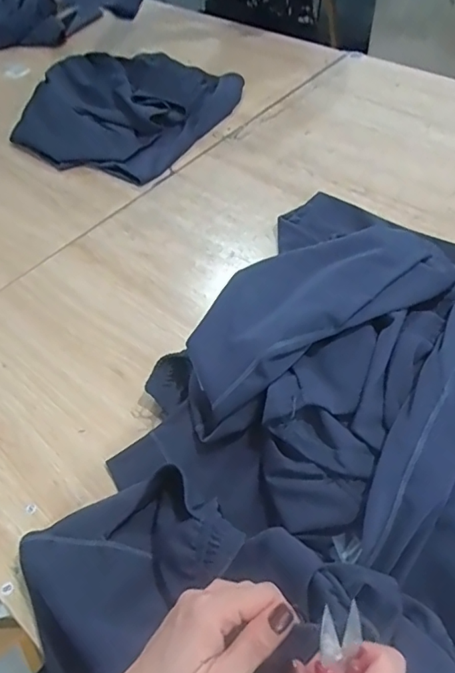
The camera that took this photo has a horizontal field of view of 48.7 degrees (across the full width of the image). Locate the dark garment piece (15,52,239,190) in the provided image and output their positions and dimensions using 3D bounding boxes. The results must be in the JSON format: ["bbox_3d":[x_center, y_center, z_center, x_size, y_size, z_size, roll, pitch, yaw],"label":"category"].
[{"bbox_3d":[-0.211,-0.469,1.006,0.370,0.064,0.384,26,58,23],"label":"dark garment piece"}]

